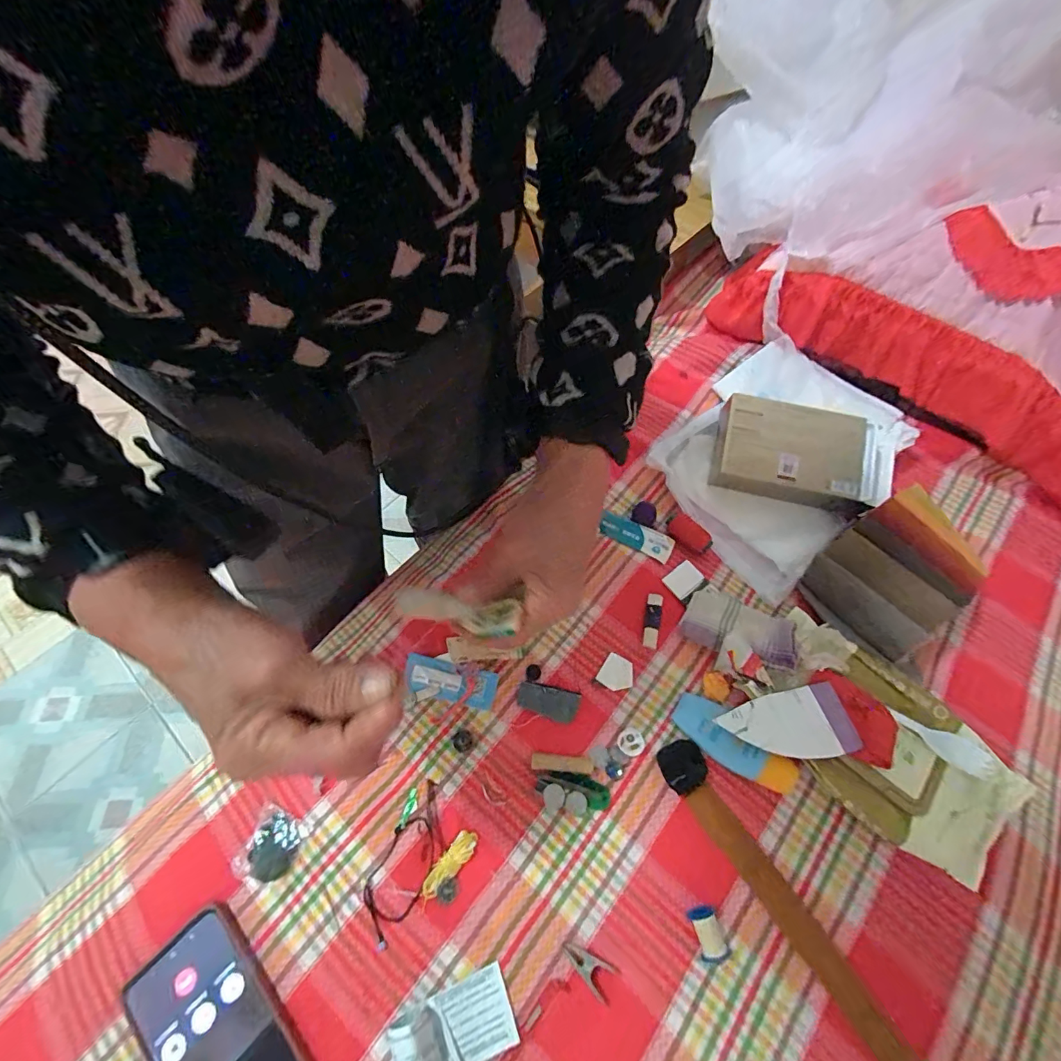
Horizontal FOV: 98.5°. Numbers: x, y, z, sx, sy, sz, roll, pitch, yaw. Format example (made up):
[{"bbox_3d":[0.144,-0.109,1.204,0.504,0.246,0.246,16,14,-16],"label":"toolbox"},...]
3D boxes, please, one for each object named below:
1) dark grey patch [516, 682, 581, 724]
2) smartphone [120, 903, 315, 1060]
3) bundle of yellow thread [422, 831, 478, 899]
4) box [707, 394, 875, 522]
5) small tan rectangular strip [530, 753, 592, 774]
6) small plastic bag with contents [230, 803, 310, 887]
[{"bbox_3d":[0.017,0.163,0.435,0.059,0.004,0.029,11,62,7],"label":"dark grey patch"},{"bbox_3d":[-0.218,0.367,0.321,0.080,0.010,0.163,-41,68,-19],"label":"smartphone"},{"bbox_3d":[-0.066,0.276,0.378,0.018,0.004,0.054,35,67,18],"label":"bundle of yellow thread"},{"bbox_3d":[0.299,-0.085,0.534,0.163,0.072,0.110,18,64,8],"label":"box"},{"bbox_3d":[0.027,0.207,0.407,0.053,0.004,0.013,5,64,-1],"label":"small tan rectangular strip"},{"bbox_3d":[-0.219,0.267,0.386,0.051,0.014,0.052,18,63,10],"label":"small plastic bag with contents"}]

